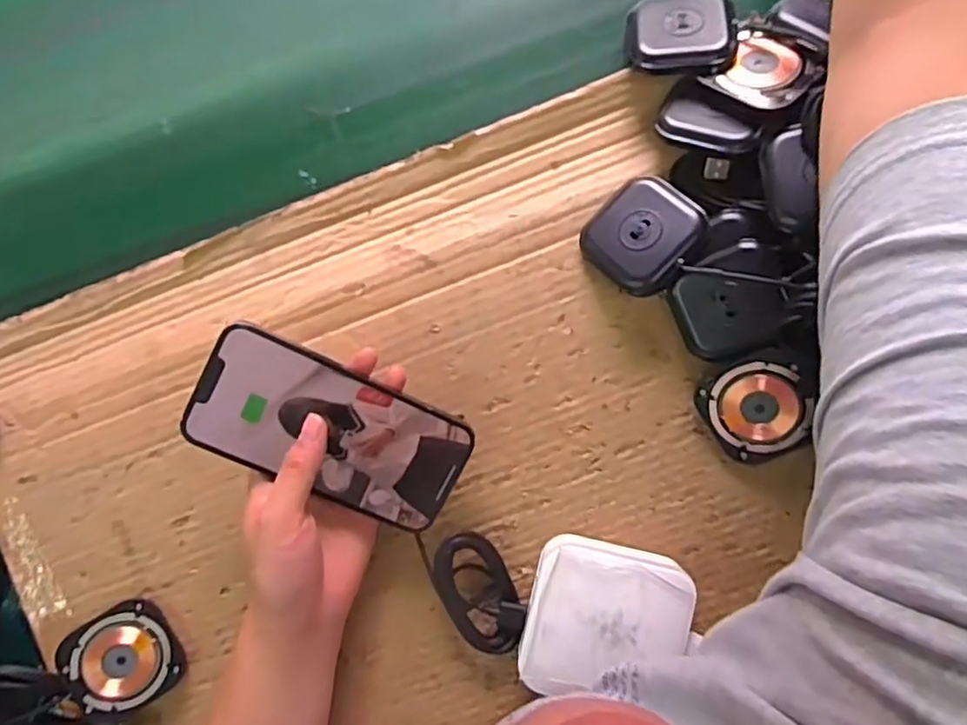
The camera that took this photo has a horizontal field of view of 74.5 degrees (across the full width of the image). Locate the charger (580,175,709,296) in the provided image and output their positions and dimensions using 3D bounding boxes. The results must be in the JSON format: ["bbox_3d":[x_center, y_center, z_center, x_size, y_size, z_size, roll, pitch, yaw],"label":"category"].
[{"bbox_3d":[0.090,-0.073,0.359,0.058,0.014,0.058,-47,67,9],"label":"charger"}]

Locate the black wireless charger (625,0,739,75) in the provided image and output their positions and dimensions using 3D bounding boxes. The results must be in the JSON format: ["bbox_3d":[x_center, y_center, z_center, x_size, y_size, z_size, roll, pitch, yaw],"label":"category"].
[{"bbox_3d":[0.113,-0.188,0.366,0.059,0.022,0.050,7,89,5],"label":"black wireless charger"}]

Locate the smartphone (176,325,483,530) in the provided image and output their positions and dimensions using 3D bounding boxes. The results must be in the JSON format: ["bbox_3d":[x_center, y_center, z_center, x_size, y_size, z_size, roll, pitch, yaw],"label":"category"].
[{"bbox_3d":[-0.080,0.039,0.343,0.142,0.005,0.069,26,97,-14],"label":"smartphone"}]

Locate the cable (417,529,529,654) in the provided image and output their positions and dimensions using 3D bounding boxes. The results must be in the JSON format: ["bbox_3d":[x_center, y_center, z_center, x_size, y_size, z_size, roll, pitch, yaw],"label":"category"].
[{"bbox_3d":[-0.004,0.134,0.376,0.040,0.023,0.081,-28,86,3],"label":"cable"}]

